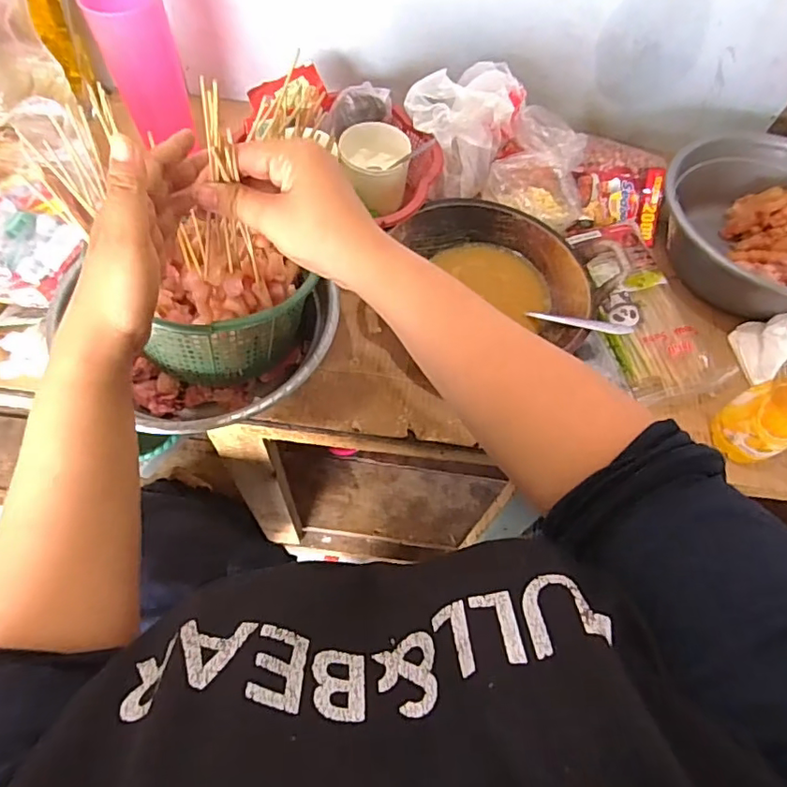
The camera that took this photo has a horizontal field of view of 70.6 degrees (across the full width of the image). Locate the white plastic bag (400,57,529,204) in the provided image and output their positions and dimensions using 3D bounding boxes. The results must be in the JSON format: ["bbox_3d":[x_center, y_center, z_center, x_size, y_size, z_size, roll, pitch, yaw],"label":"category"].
[{"bbox_3d":[0.079,-0.310,0.641,0.121,0.111,0.106,-8,65,-7],"label":"white plastic bag"}]

